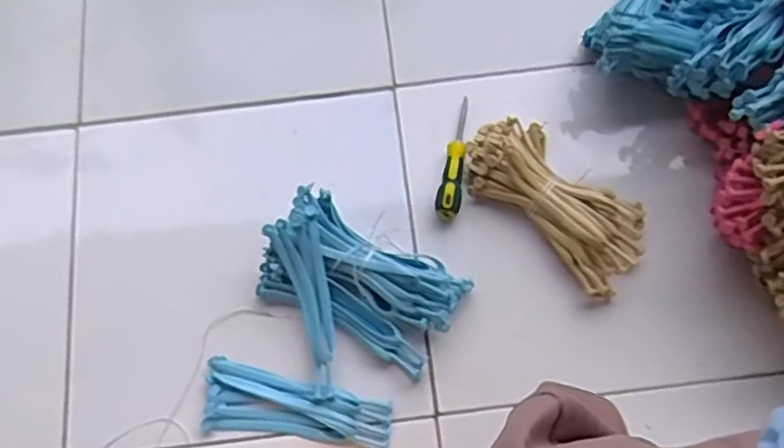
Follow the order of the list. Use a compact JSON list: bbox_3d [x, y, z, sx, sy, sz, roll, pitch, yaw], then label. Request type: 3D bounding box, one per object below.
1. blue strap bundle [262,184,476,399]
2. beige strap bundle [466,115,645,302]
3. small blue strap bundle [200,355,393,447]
[{"bbox_3d":[-0.050,0.081,0.752,0.211,0.059,0.171,27,74,11],"label":"blue strap bundle"},{"bbox_3d":[0.186,-0.032,0.789,0.226,0.048,0.107,42,78,14],"label":"beige strap bundle"},{"bbox_3d":[-0.103,0.198,0.741,0.203,0.013,0.069,11,72,6],"label":"small blue strap bundle"}]

